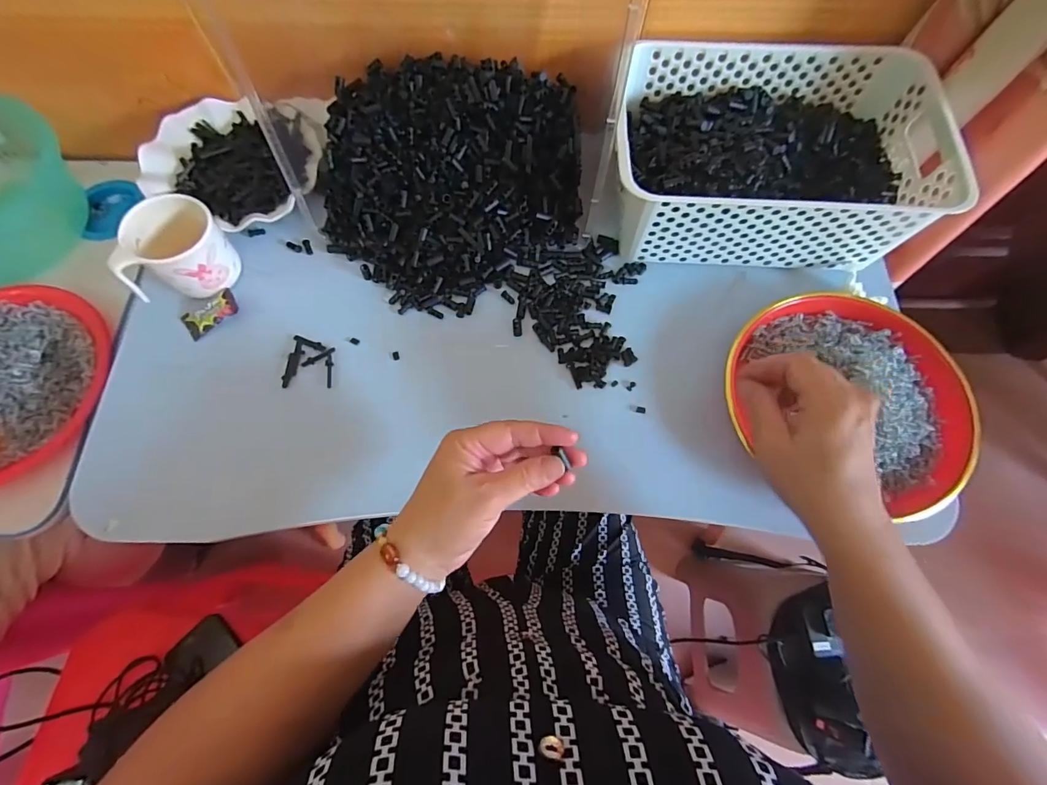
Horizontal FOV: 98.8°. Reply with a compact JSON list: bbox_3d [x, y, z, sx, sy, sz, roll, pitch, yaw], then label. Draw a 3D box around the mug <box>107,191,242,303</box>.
[{"bbox_3d":[-0.334,-0.132,0.435,0.097,0.073,0.081,-40,76,-14],"label":"mug"}]

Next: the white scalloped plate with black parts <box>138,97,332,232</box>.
[{"bbox_3d":[-0.319,-0.258,0.500,0.181,0.036,0.181,0,71,-1],"label":"white scalloped plate with black parts"}]

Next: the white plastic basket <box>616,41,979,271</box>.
[{"bbox_3d":[0.243,-0.241,0.467,0.301,0.101,0.204,6,71,1],"label":"white plastic basket"}]

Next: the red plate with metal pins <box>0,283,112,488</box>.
[{"bbox_3d":[-0.560,-0.012,0.478,0.231,0.034,0.216,0,71,-1],"label":"red plate with metal pins"}]

